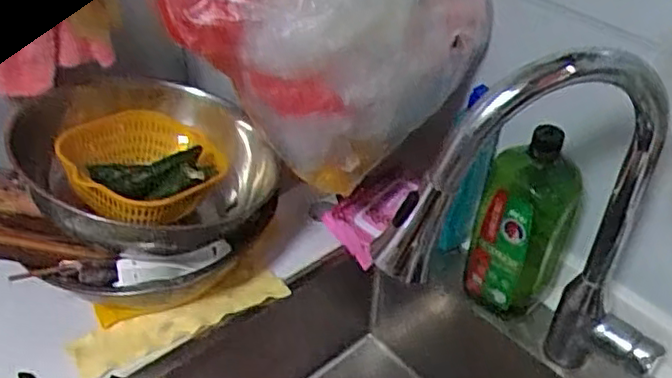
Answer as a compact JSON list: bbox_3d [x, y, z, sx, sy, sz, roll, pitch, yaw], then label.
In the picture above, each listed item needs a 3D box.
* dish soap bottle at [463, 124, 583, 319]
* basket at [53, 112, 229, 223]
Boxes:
[{"bbox_3d":[0.210,0.049,0.760,0.105,0.241,0.070,17,42,17],"label":"dish soap bottle"},{"bbox_3d":[-0.225,-0.023,0.807,0.176,0.073,0.189,2,40,0],"label":"basket"}]

